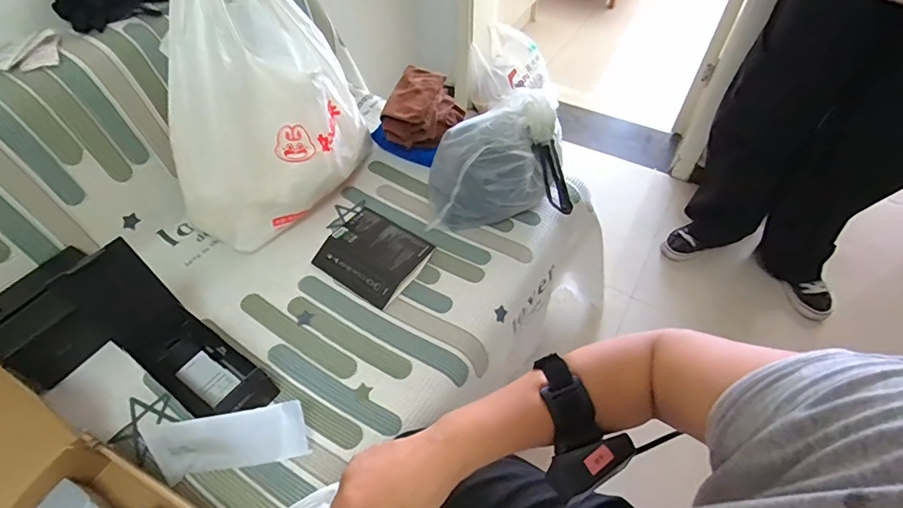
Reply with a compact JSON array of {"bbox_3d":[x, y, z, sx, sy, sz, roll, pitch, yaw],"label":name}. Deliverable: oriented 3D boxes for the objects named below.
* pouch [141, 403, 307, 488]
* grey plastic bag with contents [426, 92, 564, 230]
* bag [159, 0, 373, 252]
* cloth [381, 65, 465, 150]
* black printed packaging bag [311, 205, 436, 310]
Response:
[{"bbox_3d":[-0.295,0.252,0.618,0.195,0.095,0.015,-9,23,-4],"label":"pouch"},{"bbox_3d":[0.085,-0.174,0.905,0.260,0.180,0.186,-1,51,0],"label":"grey plastic bag with contents"},{"bbox_3d":[-0.337,-0.267,0.810,0.268,0.379,0.332,7,51,6],"label":"bag"},{"bbox_3d":[-0.059,-0.316,1.012,0.160,0.086,0.184,11,52,9],"label":"cloth"},{"bbox_3d":[-0.146,-0.002,0.859,0.189,0.034,0.154,30,57,22],"label":"black printed packaging bag"}]

